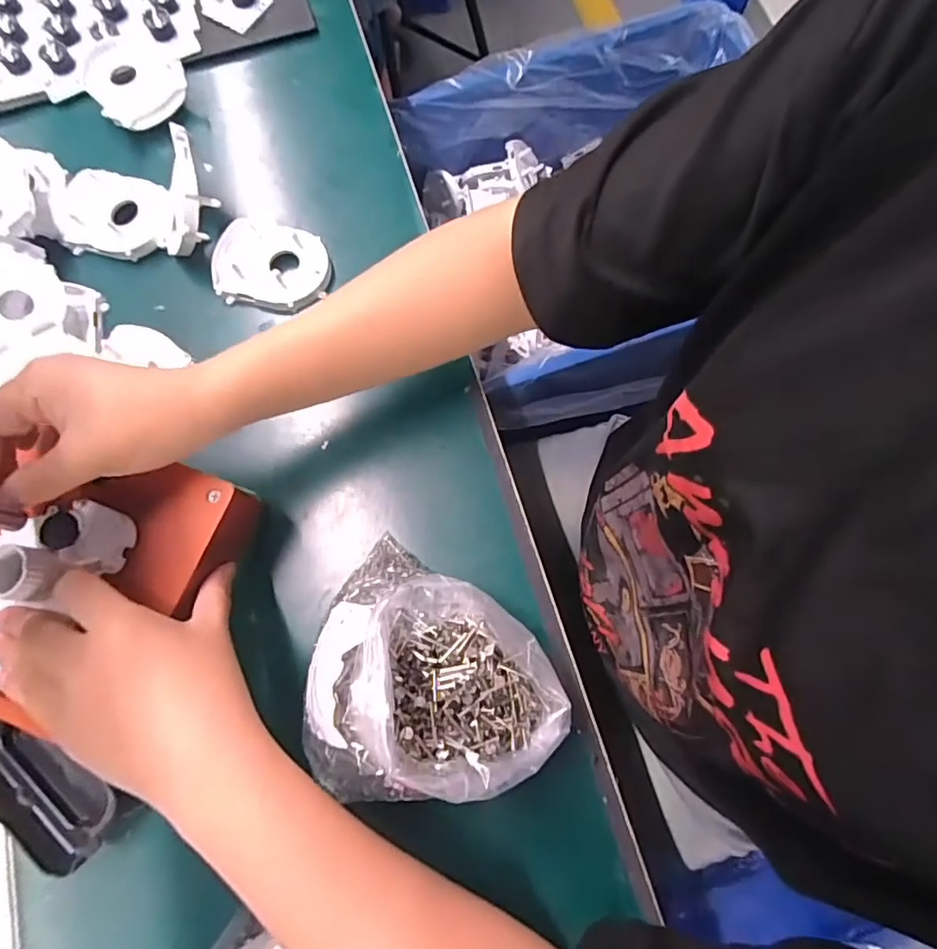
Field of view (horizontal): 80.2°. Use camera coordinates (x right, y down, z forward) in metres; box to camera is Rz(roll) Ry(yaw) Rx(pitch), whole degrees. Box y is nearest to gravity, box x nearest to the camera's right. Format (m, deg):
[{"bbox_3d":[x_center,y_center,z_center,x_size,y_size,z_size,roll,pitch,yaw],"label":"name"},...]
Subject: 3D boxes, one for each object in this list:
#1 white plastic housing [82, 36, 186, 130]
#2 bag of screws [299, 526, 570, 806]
[{"bbox_3d":[-0.276,-0.331,0.459,0.072,0.016,0.084,-31,76,-7],"label":"white plastic housing"},{"bbox_3d":[-0.017,0.104,0.296,0.144,0.108,0.103,24,76,8],"label":"bag of screws"}]

